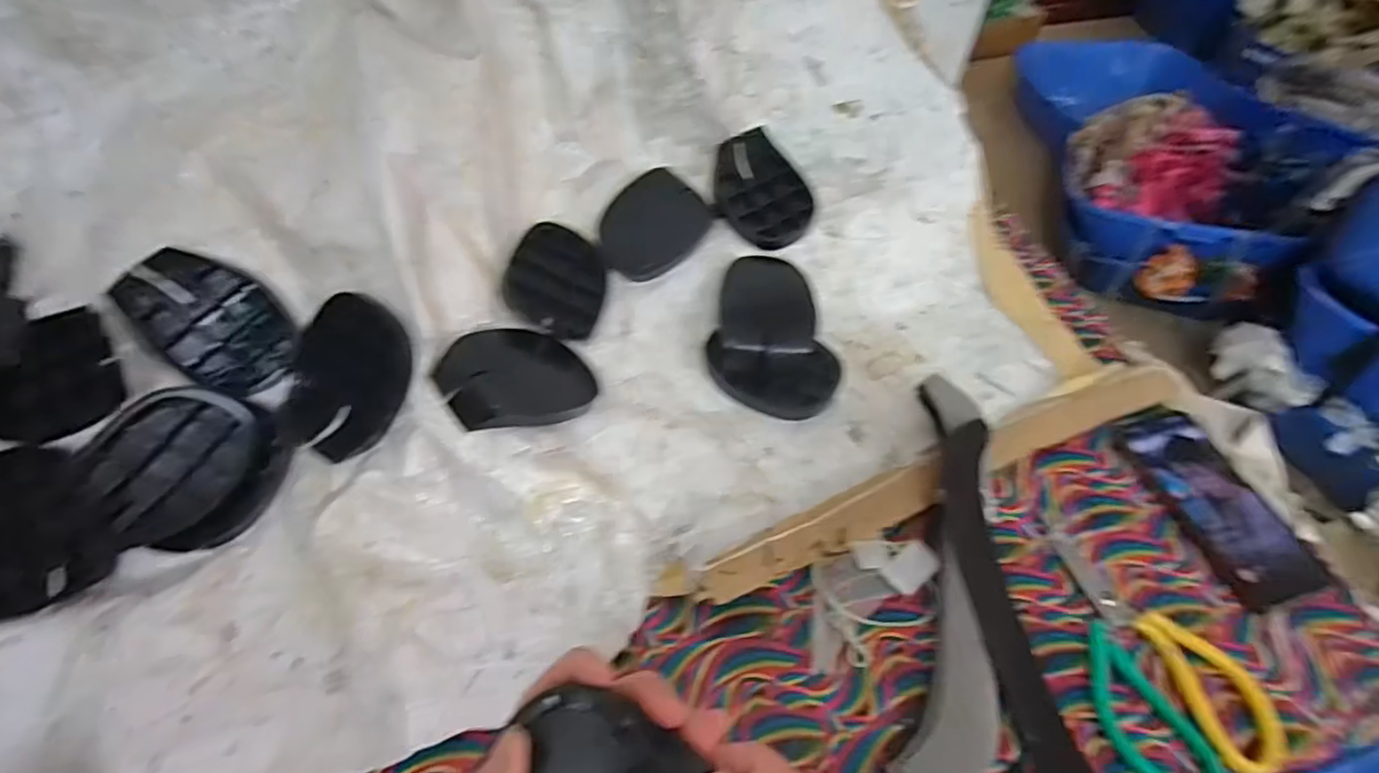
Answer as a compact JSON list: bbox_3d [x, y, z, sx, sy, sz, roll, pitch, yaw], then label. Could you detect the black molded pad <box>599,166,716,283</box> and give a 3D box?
[{"bbox_3d":[-0.036,-0.151,0.621,0.087,0.005,0.111,35,71,5],"label":"black molded pad"}]

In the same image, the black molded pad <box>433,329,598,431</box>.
[{"bbox_3d":[-0.131,-0.008,0.513,0.115,0.014,0.088,-15,63,-42],"label":"black molded pad"}]

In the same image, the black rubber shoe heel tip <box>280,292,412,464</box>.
[{"bbox_3d":[-0.254,-0.007,0.492,0.091,0.016,0.117,21,98,8],"label":"black rubber shoe heel tip"}]

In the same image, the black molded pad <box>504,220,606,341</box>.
[{"bbox_3d":[-0.114,-0.095,0.585,0.088,0.010,0.106,24,61,-16],"label":"black molded pad"}]

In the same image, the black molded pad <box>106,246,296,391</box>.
[{"bbox_3d":[-0.358,-0.047,0.502,0.120,0.025,0.081,41,76,-1],"label":"black molded pad"}]

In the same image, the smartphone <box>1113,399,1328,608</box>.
[{"bbox_3d":[0.411,0.087,0.519,0.079,0.015,0.163,-14,54,-14],"label":"smartphone"}]

